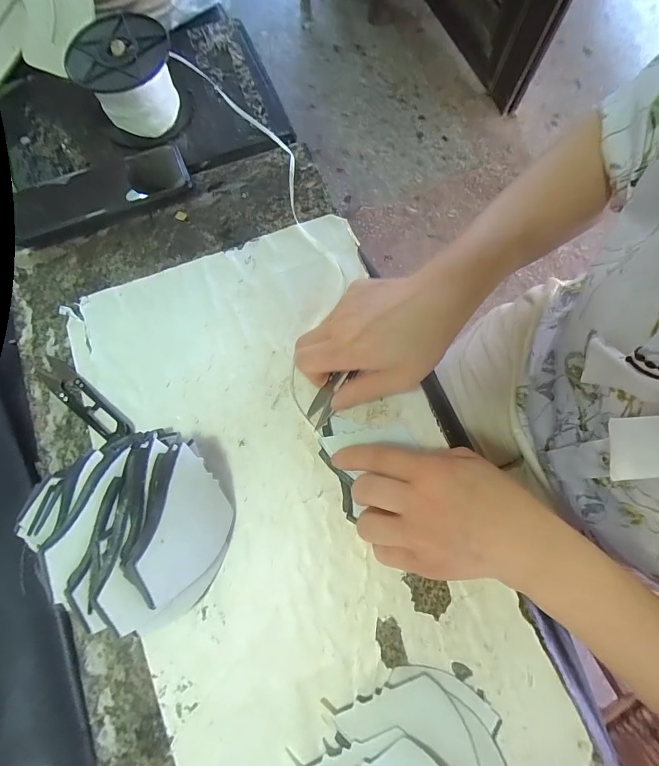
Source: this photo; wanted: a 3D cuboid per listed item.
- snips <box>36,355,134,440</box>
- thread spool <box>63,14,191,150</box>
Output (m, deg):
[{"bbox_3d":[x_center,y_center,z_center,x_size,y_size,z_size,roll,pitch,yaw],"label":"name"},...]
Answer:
[{"bbox_3d":[-0.198,0.013,0.308,0.097,0.009,0.023,36,80,10],"label":"snips"},{"bbox_3d":[-0.193,-0.293,0.372,0.092,0.061,0.097,0,74,0],"label":"thread spool"}]

